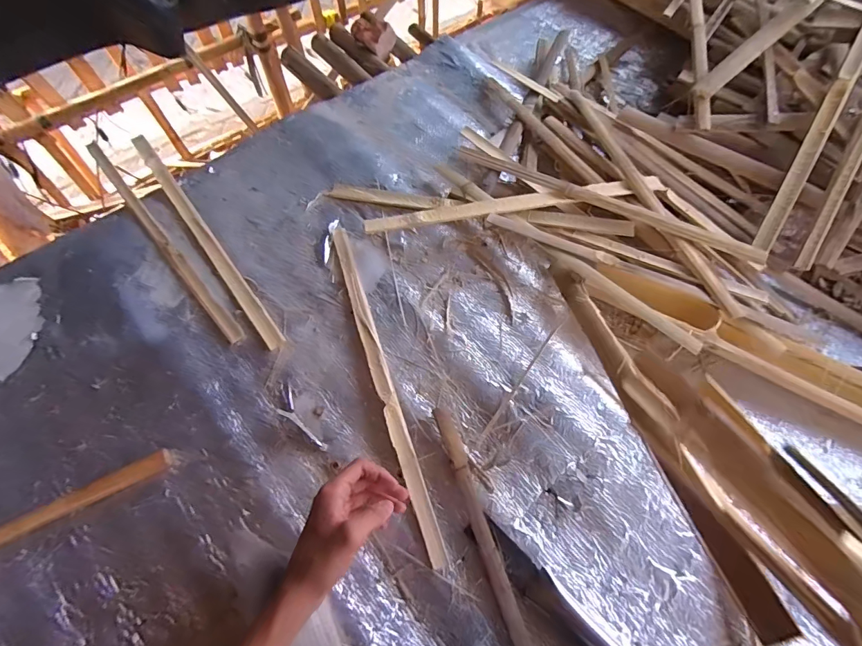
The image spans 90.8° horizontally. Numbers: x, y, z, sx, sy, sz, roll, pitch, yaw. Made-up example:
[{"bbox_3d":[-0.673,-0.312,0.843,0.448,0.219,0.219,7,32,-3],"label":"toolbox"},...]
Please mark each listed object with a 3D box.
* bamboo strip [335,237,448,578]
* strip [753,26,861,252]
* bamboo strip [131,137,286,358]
[{"bbox_3d":[-0.074,0.067,0.609,0.021,0.011,0.513,-15,65,-10],"label":"bamboo strip"},{"bbox_3d":[0.648,-0.335,0.696,0.027,0.022,0.491,28,87,11],"label":"strip"},{"bbox_3d":[-0.382,-0.150,0.702,0.024,0.013,0.497,-34,69,-18],"label":"bamboo strip"}]

